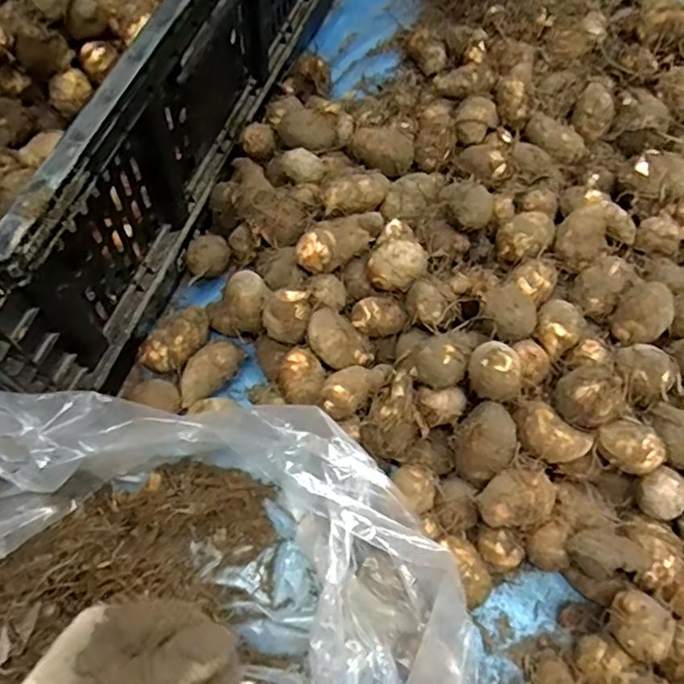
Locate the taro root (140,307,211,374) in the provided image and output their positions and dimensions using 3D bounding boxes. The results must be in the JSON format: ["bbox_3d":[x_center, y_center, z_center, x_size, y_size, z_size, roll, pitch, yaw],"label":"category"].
[{"bbox_3d":[-0.141,0.000,0.507,0.065,0.030,0.032,-42,69,-16],"label":"taro root"}]

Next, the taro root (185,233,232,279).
[{"bbox_3d":[-0.123,-0.078,0.546,0.040,0.033,0.031,-23,65,-8],"label":"taro root"}]

